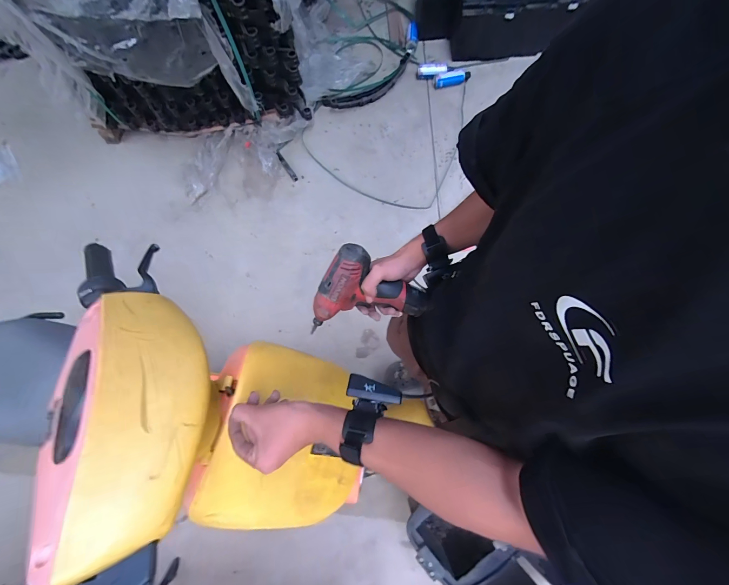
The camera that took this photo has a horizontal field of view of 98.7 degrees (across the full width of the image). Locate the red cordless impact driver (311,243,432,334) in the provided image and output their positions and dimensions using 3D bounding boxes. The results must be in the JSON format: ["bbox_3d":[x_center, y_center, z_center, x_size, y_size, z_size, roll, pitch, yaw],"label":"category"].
[{"bbox_3d":[-0.003,-0.020,0.509,0.194,0.150,0.073,-11,38,3],"label":"red cordless impact driver"}]

